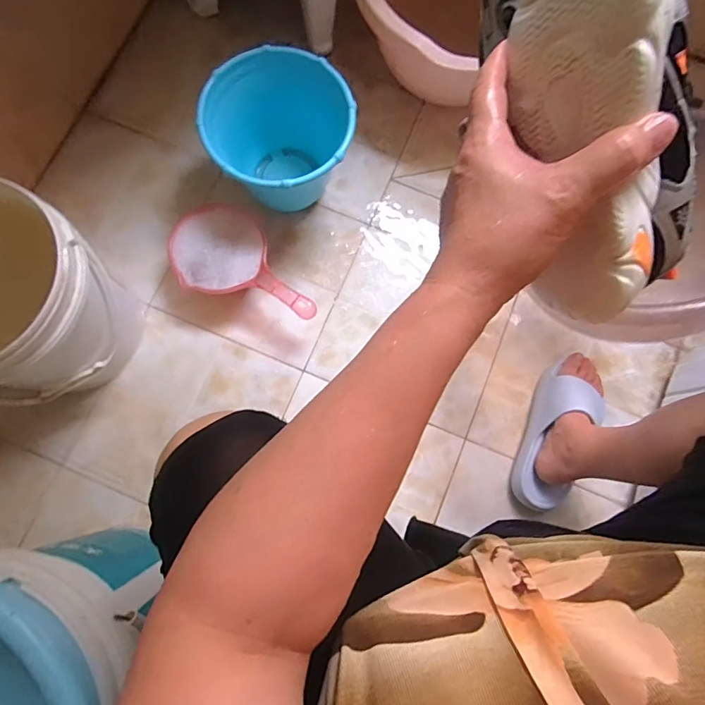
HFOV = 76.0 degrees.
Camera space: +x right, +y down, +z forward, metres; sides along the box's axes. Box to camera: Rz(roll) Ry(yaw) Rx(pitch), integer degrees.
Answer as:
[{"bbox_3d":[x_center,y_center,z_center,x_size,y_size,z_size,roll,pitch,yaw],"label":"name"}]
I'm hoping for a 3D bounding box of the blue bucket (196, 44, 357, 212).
[{"bbox_3d":[-0.111,-0.331,0.751,0.218,0.190,0.219,0,78,-1],"label":"blue bucket"}]

